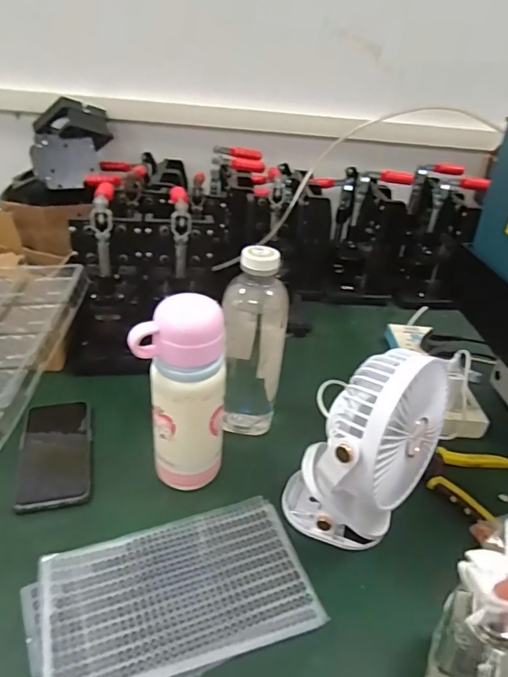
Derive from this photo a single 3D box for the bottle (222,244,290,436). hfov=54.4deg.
[{"bbox_3d":[-0.001,0.015,0.587,0.073,0.237,0.060,7,32,3],"label":"bottle"}]

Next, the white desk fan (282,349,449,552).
[{"bbox_3d":[0.105,0.099,0.485,0.144,0.193,0.109,-24,42,-38],"label":"white desk fan"}]

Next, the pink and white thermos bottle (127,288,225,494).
[{"bbox_3d":[-0.071,0.064,0.499,0.075,0.210,0.061,11,32,9],"label":"pink and white thermos bottle"}]

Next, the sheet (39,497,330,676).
[{"bbox_3d":[-0.067,0.221,0.444,0.225,0.005,0.141,-7,34,-19],"label":"sheet"}]

